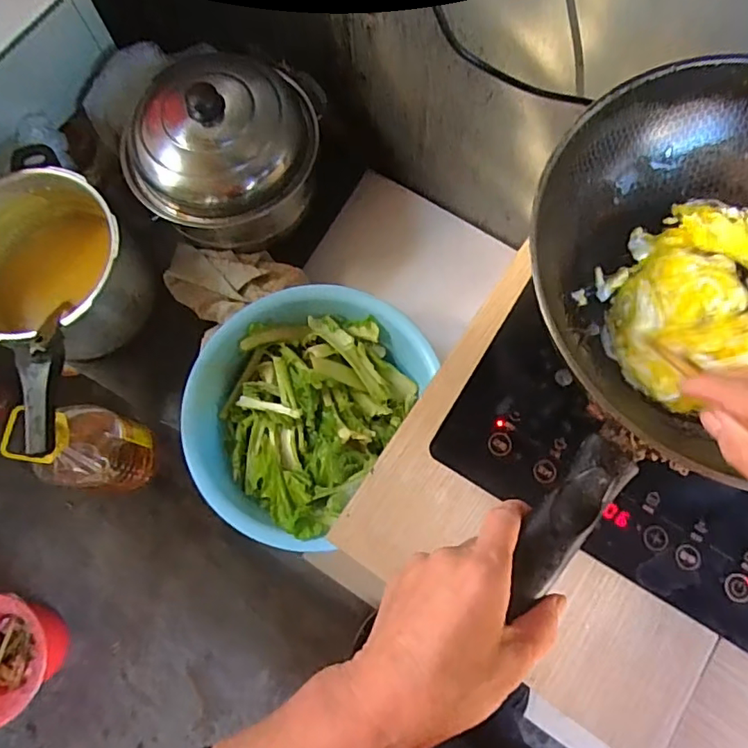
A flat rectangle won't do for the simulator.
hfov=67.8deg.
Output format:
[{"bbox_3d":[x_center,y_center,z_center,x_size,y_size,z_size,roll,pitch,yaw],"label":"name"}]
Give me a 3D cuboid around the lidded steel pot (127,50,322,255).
[{"bbox_3d":[-0.196,-0.307,0.738,0.228,0.158,0.241,0,75,1],"label":"lidded steel pot"}]

